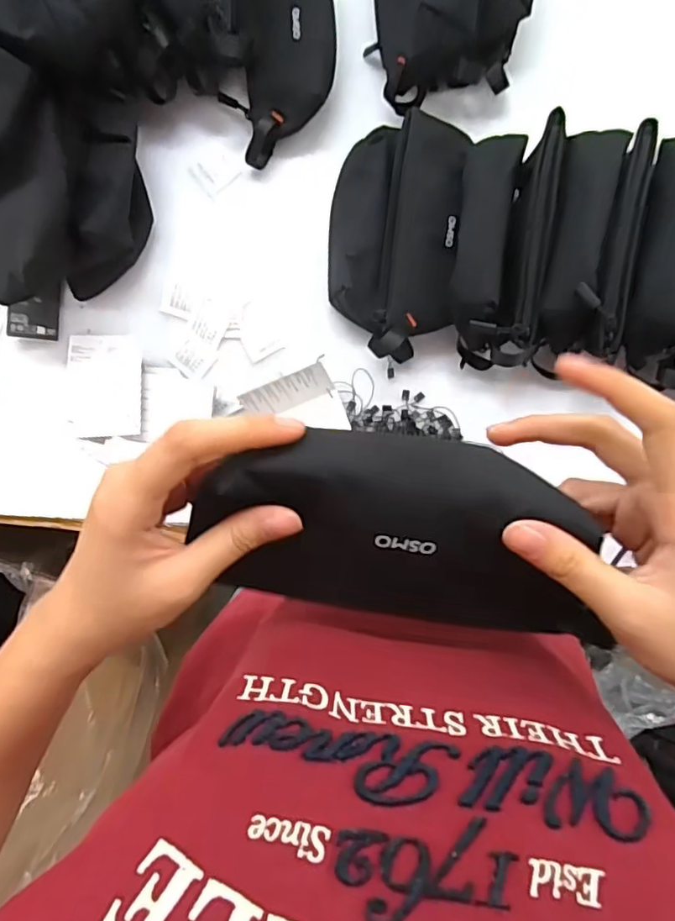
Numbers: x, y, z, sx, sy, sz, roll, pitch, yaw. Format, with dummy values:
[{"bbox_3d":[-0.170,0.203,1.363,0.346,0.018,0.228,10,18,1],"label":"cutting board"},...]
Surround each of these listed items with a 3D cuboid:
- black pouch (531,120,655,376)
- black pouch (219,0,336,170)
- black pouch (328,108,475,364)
[{"bbox_3d":[0.221,-0.183,0.502,0.070,0.083,0.199,9,92,5],"label":"black pouch"},{"bbox_3d":[-0.057,-0.401,0.545,0.109,0.042,0.209,3,92,5],"label":"black pouch"},{"bbox_3d":[0.052,-0.209,0.532,0.122,0.057,0.216,6,92,5],"label":"black pouch"}]

